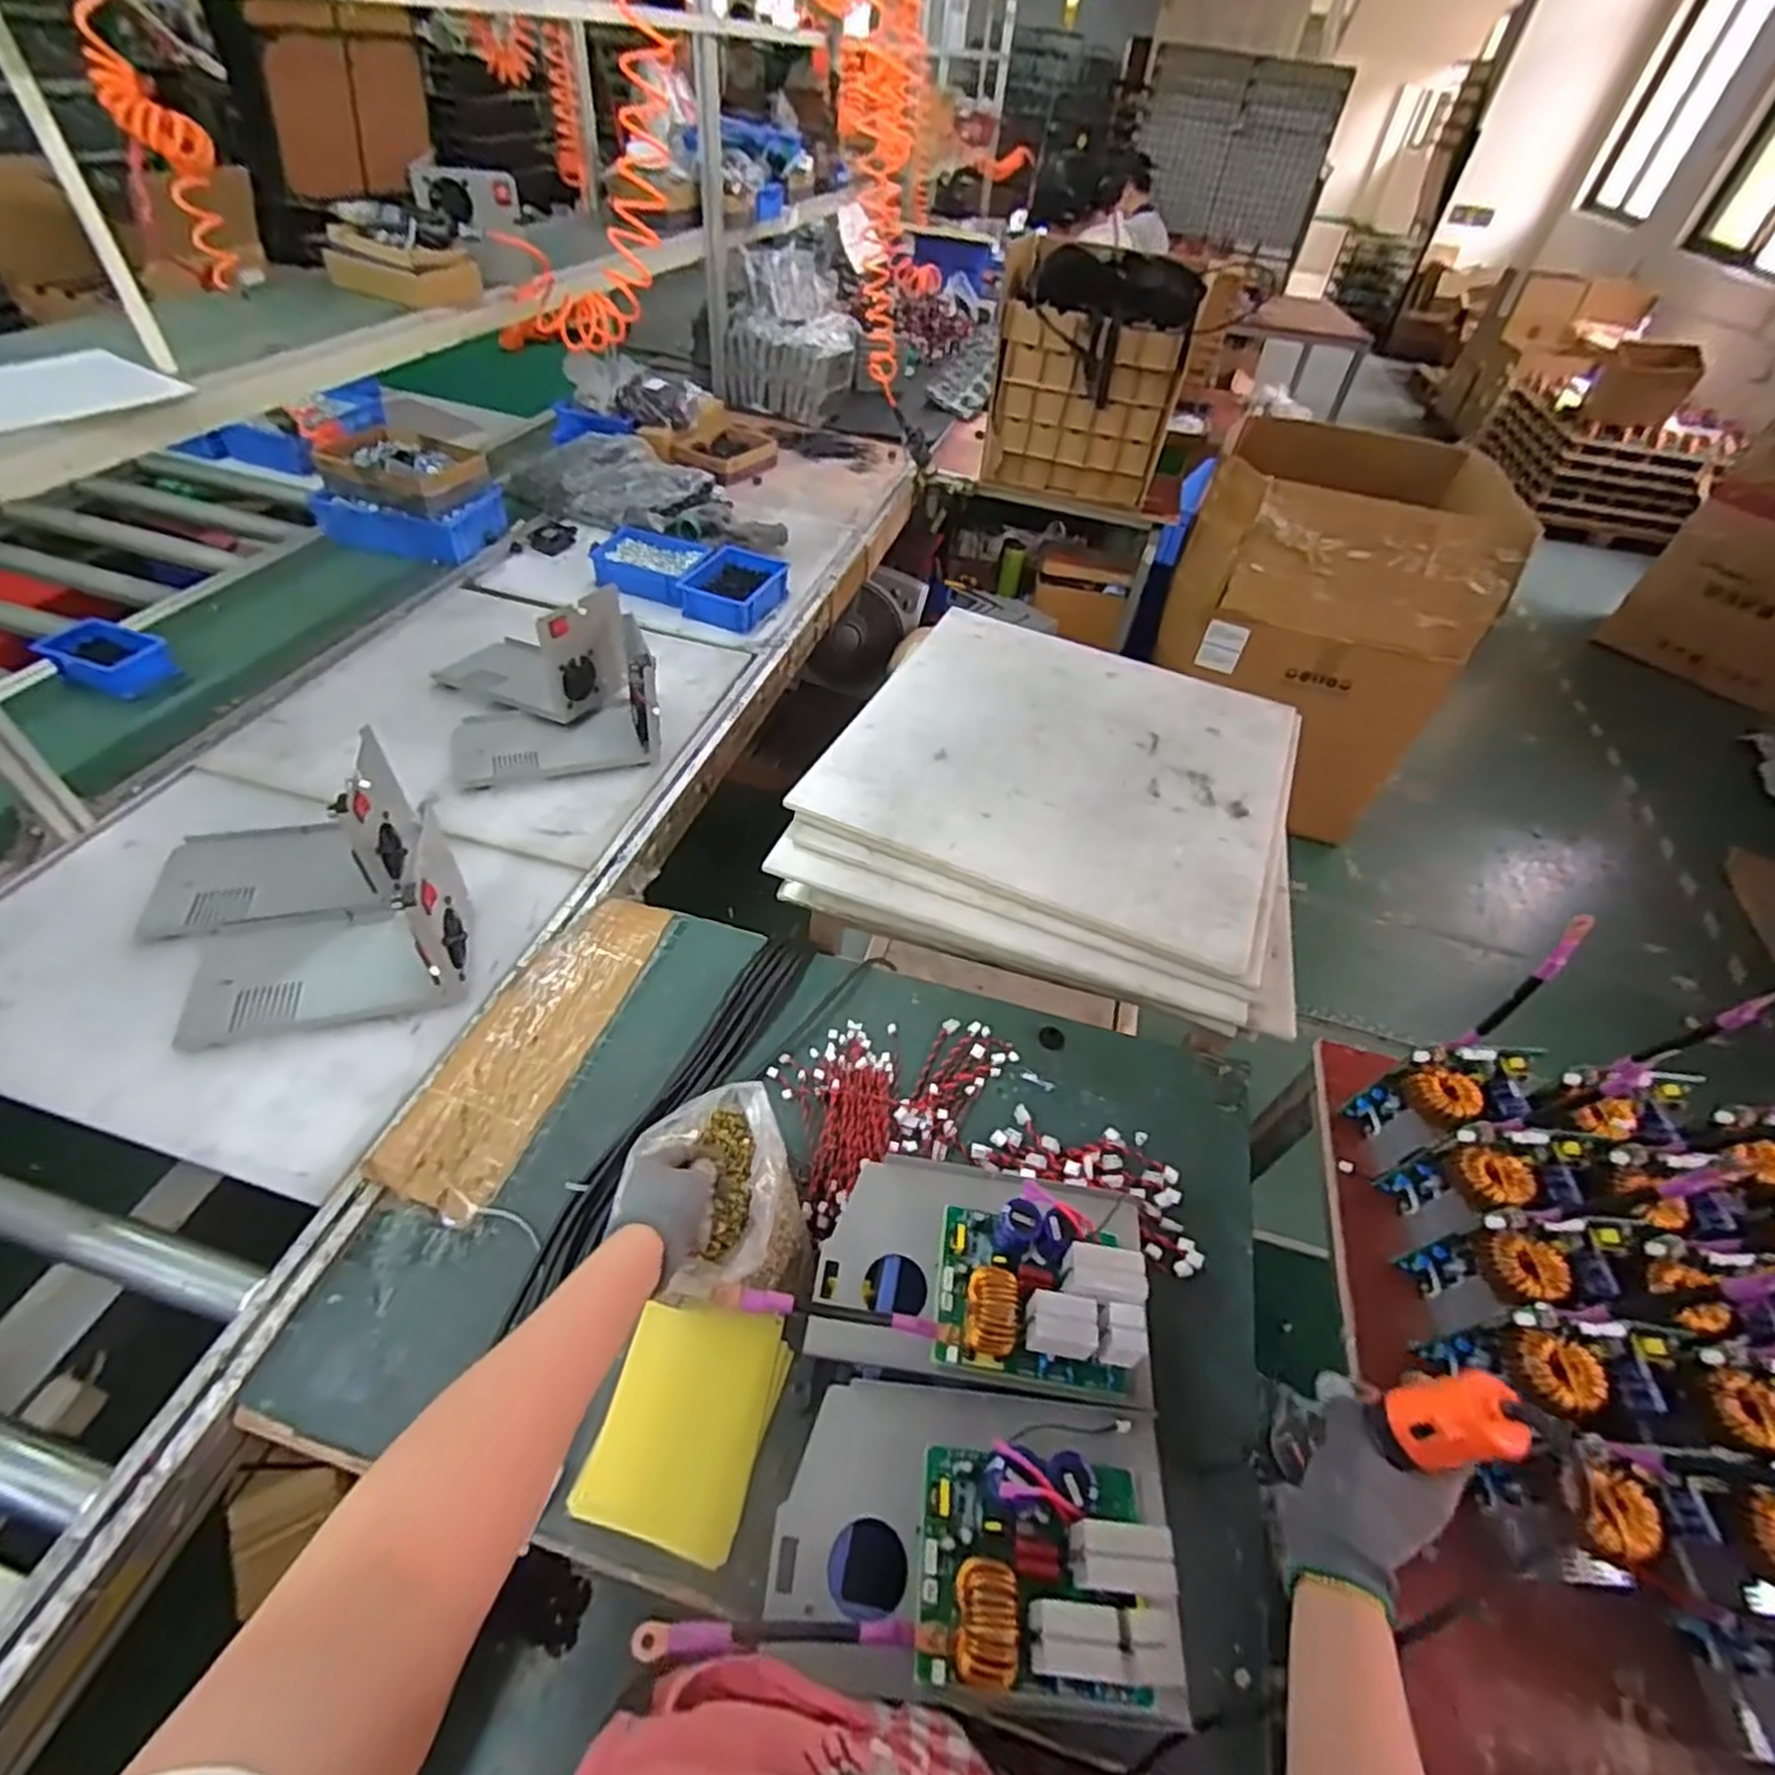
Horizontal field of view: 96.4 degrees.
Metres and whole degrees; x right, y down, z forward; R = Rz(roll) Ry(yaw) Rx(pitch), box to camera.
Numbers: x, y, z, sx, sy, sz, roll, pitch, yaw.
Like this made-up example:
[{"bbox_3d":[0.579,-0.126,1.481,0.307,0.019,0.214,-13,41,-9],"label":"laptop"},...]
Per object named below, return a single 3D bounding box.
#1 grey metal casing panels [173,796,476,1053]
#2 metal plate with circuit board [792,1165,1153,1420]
[{"bbox_3d":[-0.619,0.047,0.858,0.287,0.147,0.180,-10,50,-16],"label":"grey metal casing panels"},{"bbox_3d":[0.085,0.304,0.649,0.273,0.088,0.170,10,47,2],"label":"metal plate with circuit board"}]

